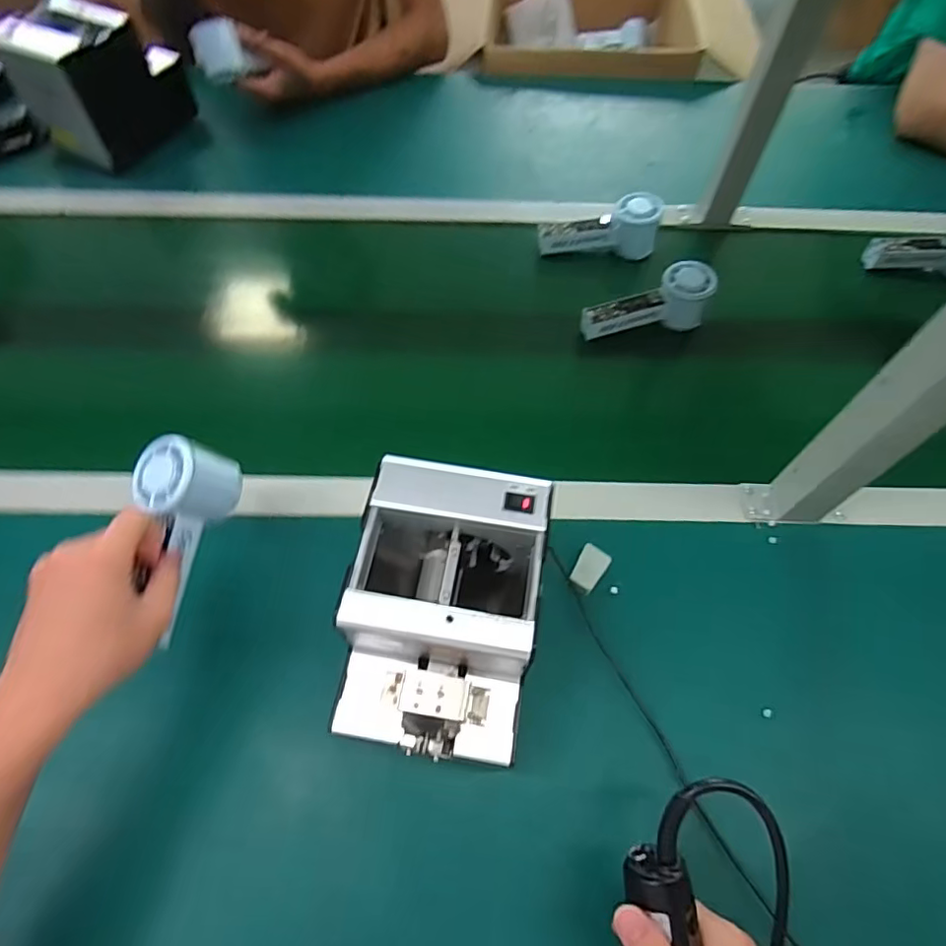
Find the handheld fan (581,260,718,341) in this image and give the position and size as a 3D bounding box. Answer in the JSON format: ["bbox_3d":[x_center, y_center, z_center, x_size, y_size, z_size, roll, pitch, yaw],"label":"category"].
[{"bbox_3d":[0.201,-0.199,0.654,0.147,0.058,0.048,-9,61,-6],"label":"handheld fan"}]

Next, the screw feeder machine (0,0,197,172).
[{"bbox_3d":[-0.514,-0.549,0.780,0.122,0.139,0.180,23,62,11],"label":"screw feeder machine"}]

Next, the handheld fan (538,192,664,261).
[{"bbox_3d":[0.160,-0.318,0.721,0.150,0.060,0.045,0,60,-2],"label":"handheld fan"}]

